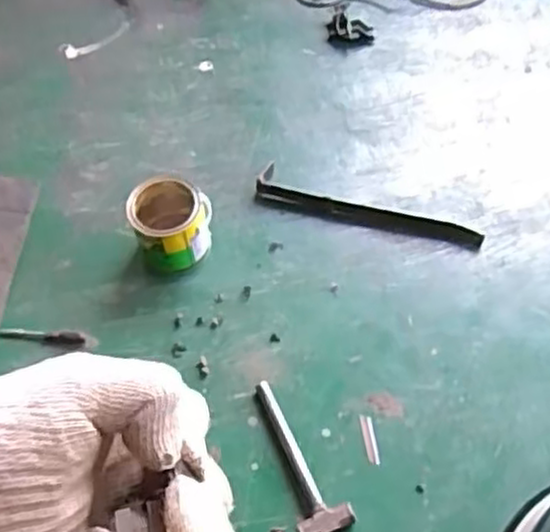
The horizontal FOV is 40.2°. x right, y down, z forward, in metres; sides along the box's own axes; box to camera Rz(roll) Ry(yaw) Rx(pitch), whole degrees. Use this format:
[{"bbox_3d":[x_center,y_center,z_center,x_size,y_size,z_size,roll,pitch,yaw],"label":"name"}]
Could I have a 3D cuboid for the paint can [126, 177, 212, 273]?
[{"bbox_3d":[-0.224,-0.091,1.639,0.162,0.156,0.178,-1,59,1],"label":"paint can"}]

